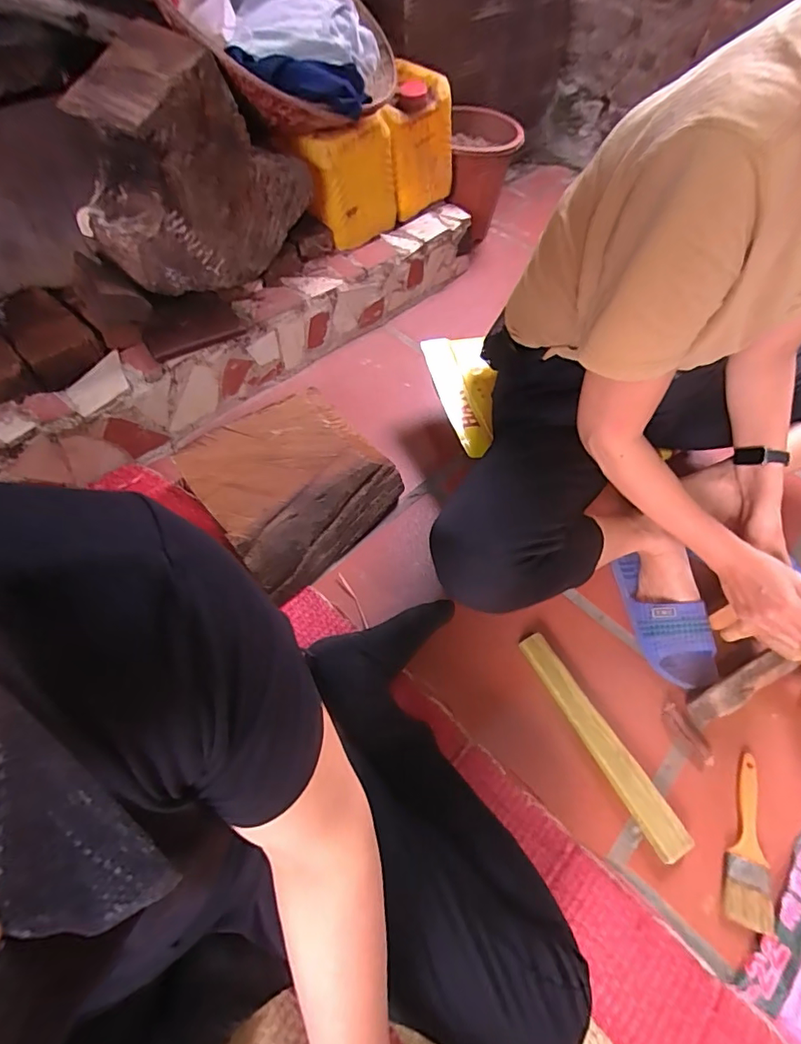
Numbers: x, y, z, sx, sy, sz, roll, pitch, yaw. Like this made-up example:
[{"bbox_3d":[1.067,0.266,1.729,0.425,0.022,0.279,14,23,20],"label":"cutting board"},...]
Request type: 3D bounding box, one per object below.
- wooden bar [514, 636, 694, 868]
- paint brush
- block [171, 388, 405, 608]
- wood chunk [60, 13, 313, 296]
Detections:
[{"bbox_3d":[0.249,0.268,0.620,0.041,0.023,0.281,-24,60,-16],"label":"wooden bar"},{"bbox_3d":[0.398,0.361,0.570,0.045,0.008,0.177,16,58,9],"label":"paint brush"},{"bbox_3d":[-0.160,-0.061,0.776,0.249,0.109,0.258,-39,65,-23],"label":"block"},{"bbox_3d":[-0.319,-0.531,0.744,0.168,0.267,0.309,37,62,21],"label":"wood chunk"}]

